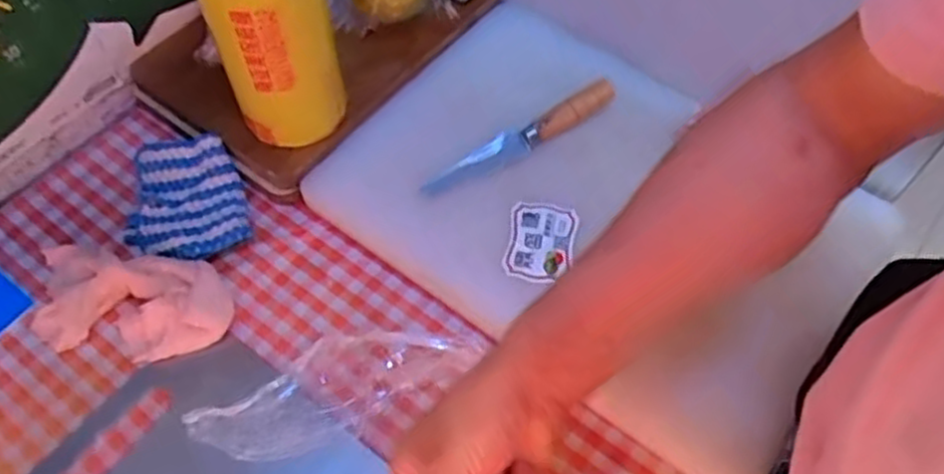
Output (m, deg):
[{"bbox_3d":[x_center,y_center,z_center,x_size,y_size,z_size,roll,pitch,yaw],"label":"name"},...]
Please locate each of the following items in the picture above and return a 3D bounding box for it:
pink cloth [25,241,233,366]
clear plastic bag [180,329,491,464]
[{"bbox_3d":[-0.282,0.050,0.612,0.175,0.033,0.086,8,59,4],"label":"pink cloth"},{"bbox_3d":[-0.108,0.117,0.584,0.216,0.037,0.079,-25,62,-15],"label":"clear plastic bag"}]

